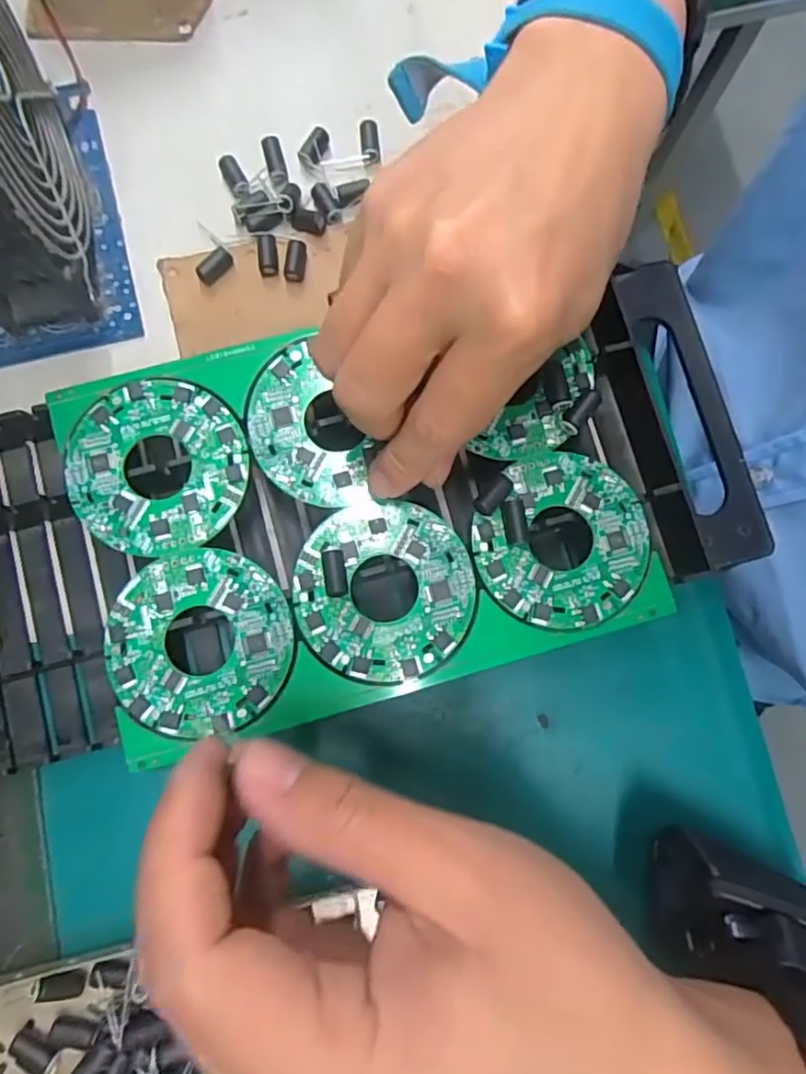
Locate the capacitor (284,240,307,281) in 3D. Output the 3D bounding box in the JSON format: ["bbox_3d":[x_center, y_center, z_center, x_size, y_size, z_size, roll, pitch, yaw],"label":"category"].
[{"bbox_3d":[-0.050,-0.128,0.291,0.009,0.009,0.016,6,80,1],"label":"capacitor"}]

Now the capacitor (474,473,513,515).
[{"bbox_3d":[0.035,-0.016,0.243,0.008,0.009,0.018,37,82,4],"label":"capacitor"}]

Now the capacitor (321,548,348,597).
[{"bbox_3d":[-0.026,0.014,0.237,0.009,0.008,0.018,-7,81,-3],"label":"capacitor"}]

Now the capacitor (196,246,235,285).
[{"bbox_3d":[-0.087,-0.125,0.289,0.008,0.008,0.018,41,83,7],"label":"capacitor"}]

